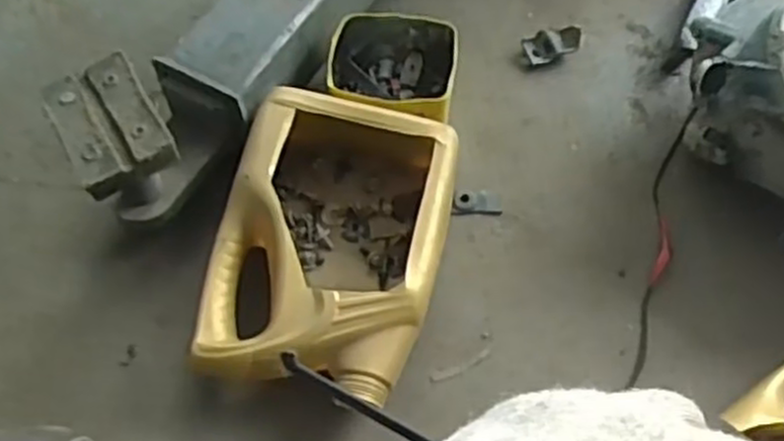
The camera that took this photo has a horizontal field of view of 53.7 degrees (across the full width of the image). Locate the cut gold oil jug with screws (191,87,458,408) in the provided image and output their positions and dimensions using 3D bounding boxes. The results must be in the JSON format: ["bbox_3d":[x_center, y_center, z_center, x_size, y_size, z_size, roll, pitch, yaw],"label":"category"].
[{"bbox_3d":[-0.055,0.015,0.754,0.207,0.105,0.294,10,61,4],"label":"cut gold oil jug with screws"}]

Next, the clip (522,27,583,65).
[{"bbox_3d":[0.193,-0.213,0.935,0.069,0.019,0.038,-24,64,-14],"label":"clip"}]

